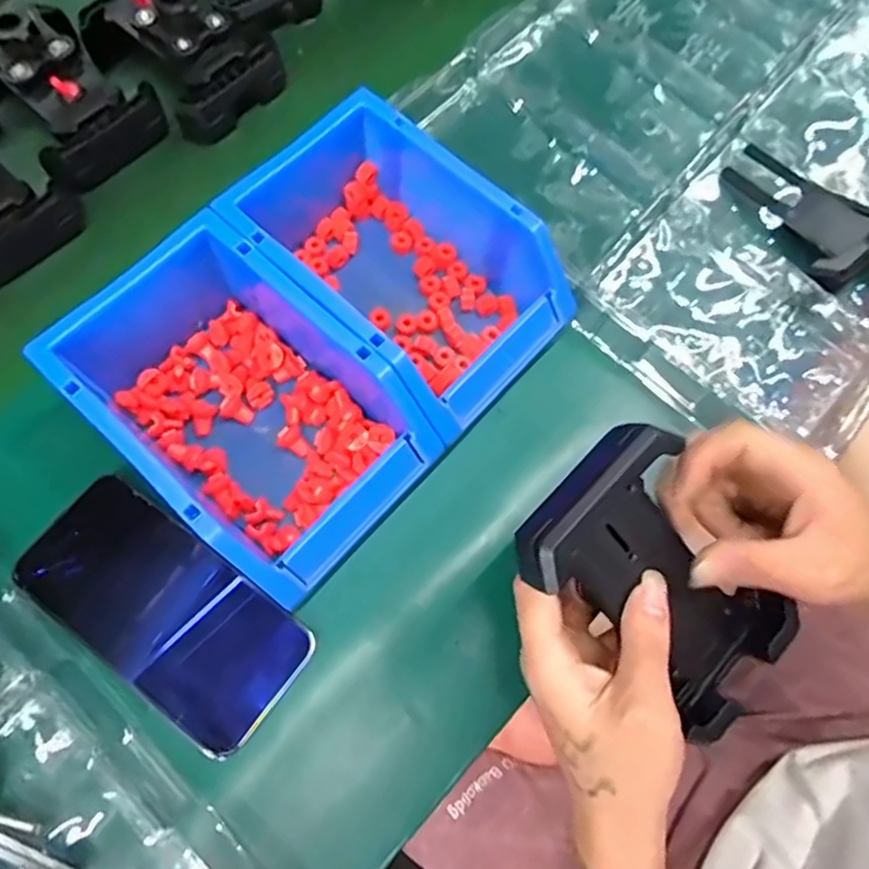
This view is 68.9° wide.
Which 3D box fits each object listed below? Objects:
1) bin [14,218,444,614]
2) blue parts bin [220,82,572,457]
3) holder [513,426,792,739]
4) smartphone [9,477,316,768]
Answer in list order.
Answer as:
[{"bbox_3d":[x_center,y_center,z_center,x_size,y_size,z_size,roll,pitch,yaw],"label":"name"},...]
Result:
[{"bbox_3d":[-0.108,-0.021,0.355,0.203,0.087,0.121,42,74,12],"label":"bin"},{"bbox_3d":[-0.022,-0.103,0.383,0.195,0.079,0.122,42,74,12],"label":"blue parts bin"},{"bbox_3d":[0.109,0.072,0.305,0.151,0.033,0.084,46,75,-22],"label":"holder"},{"bbox_3d":[-0.150,0.092,0.341,0.162,0.014,0.075,34,72,9],"label":"smartphone"}]

